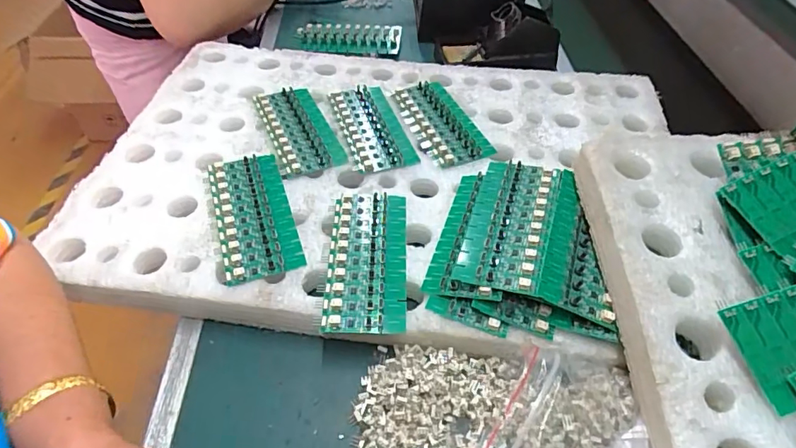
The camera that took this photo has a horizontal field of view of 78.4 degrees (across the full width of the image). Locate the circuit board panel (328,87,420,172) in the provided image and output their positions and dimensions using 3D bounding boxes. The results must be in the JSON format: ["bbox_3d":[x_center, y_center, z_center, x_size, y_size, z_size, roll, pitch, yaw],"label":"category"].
[{"bbox_3d":[-0.029,-0.103,0.510,0.062,0.005,0.134,-14,50,-12],"label":"circuit board panel"}]

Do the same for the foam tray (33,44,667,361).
[{"bbox_3d":[-0.015,-0.059,0.484,0.532,0.033,0.378,6,51,5],"label":"foam tray"}]

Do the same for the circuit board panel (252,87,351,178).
[{"bbox_3d":[-0.103,-0.102,0.505,0.062,0.006,0.140,-18,51,-15],"label":"circuit board panel"}]

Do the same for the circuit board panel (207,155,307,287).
[{"bbox_3d":[-0.126,-0.011,0.425,0.061,0.009,0.138,-15,52,-12],"label":"circuit board panel"}]

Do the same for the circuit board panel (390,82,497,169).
[{"bbox_3d":[0.043,-0.111,0.518,0.067,0.007,0.137,-15,50,-13],"label":"circuit board panel"}]

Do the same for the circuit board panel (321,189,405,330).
[{"bbox_3d":[-0.025,0.026,0.398,0.061,0.008,0.136,0,51,0],"label":"circuit board panel"}]

